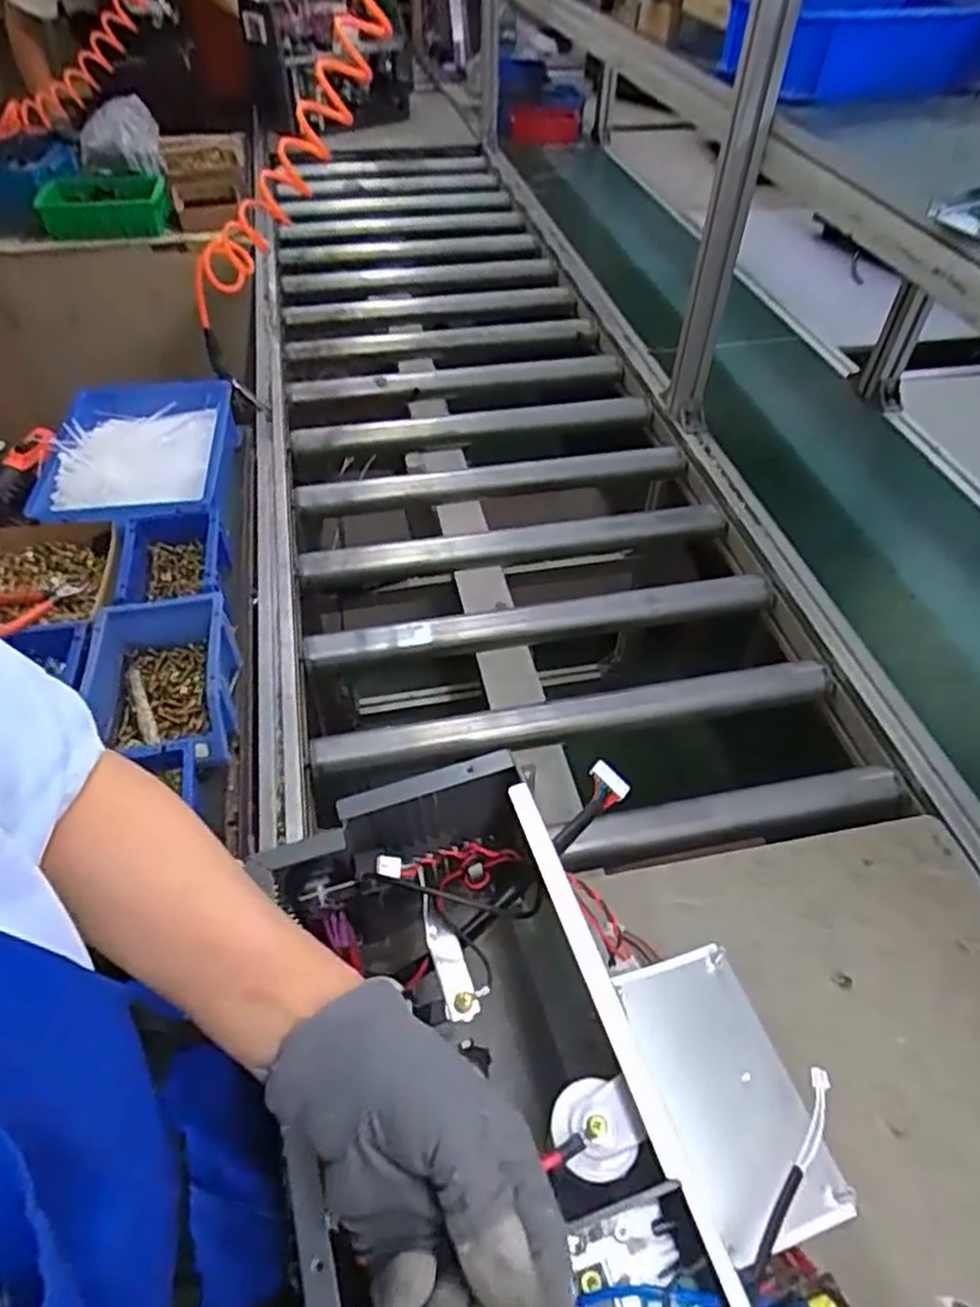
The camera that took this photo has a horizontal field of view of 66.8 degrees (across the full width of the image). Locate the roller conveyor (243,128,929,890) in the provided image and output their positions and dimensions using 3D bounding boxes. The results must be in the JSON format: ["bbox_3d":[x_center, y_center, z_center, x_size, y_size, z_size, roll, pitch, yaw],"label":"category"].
[{"bbox_3d":[-0.061,-0.511,1.332,0.692,0.086,1.956,-9,49,-8],"label":"roller conveyor"}]

